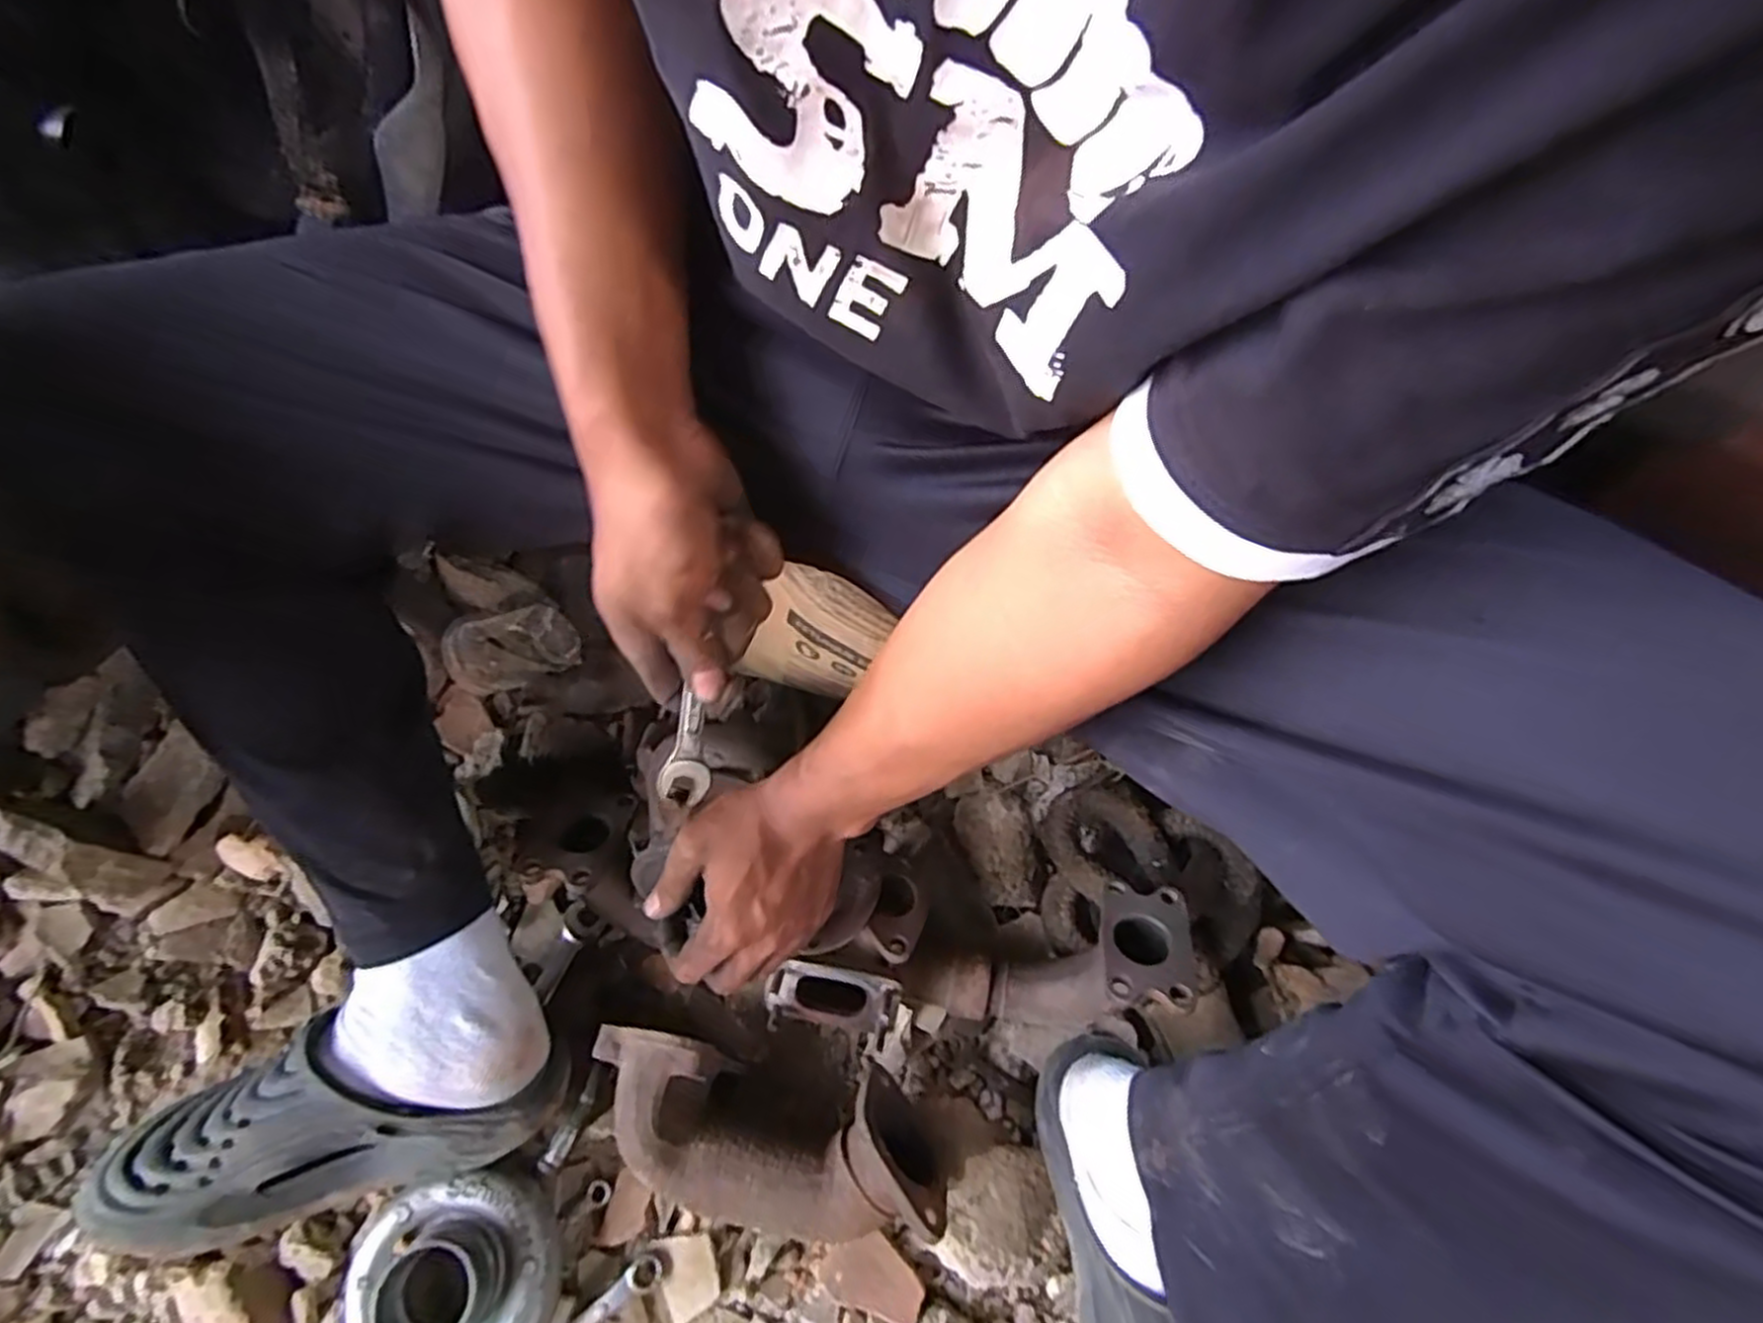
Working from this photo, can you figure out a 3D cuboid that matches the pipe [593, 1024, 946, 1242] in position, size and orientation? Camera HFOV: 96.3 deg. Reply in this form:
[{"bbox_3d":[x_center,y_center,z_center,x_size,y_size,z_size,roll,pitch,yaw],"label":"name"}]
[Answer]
[{"bbox_3d":[-0.075,0.312,0.526,0.229,0.086,0.096,9,66,2],"label":"pipe"}]

